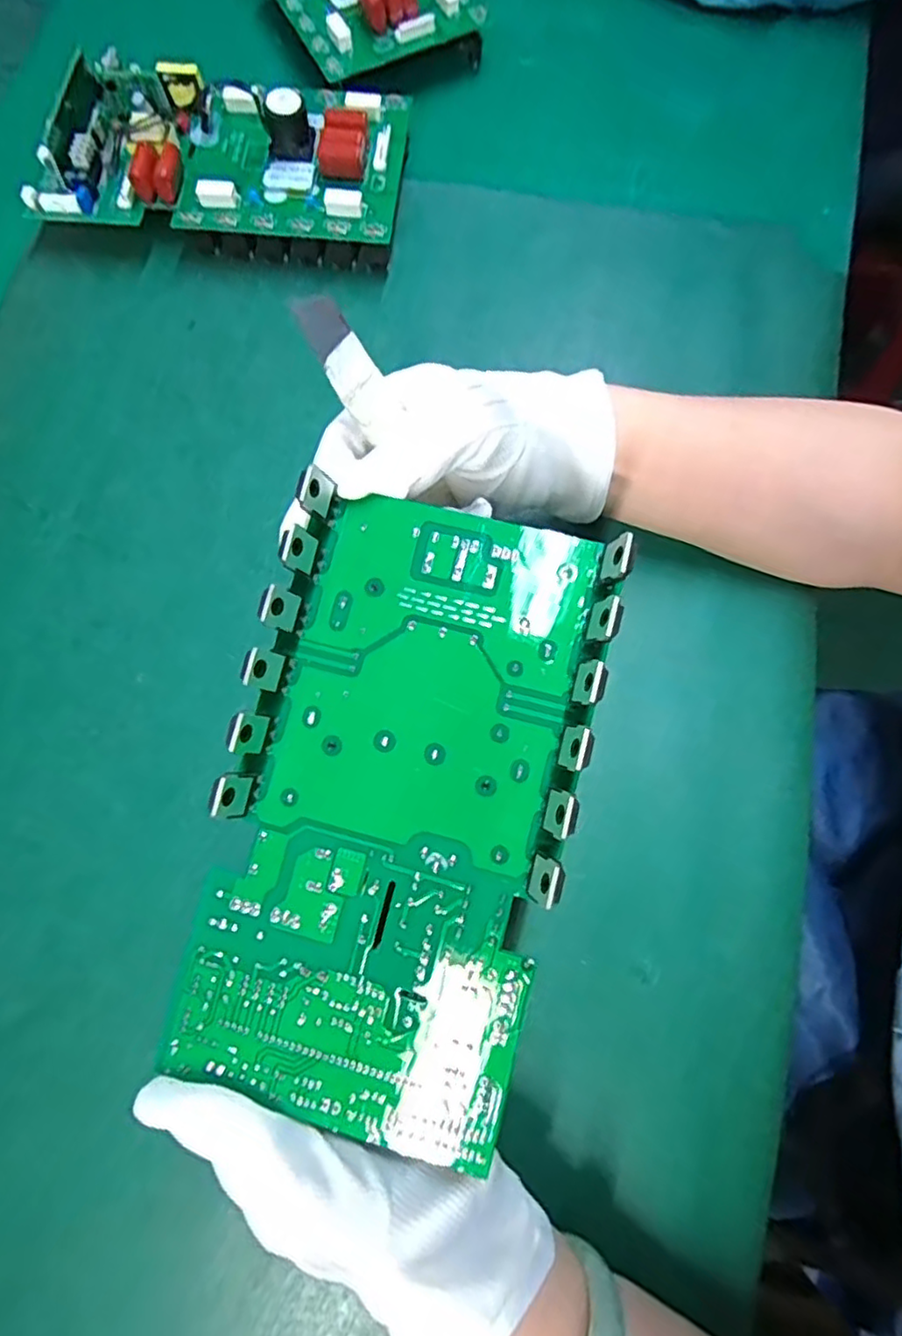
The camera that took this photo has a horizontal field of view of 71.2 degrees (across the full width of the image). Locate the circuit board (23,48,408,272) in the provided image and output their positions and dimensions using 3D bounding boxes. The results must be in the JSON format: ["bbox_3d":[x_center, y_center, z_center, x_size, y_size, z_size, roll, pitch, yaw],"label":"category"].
[{"bbox_3d":[-0.145,-0.333,0.412,0.226,0.052,0.125,5,75,1],"label":"circuit board"}]

